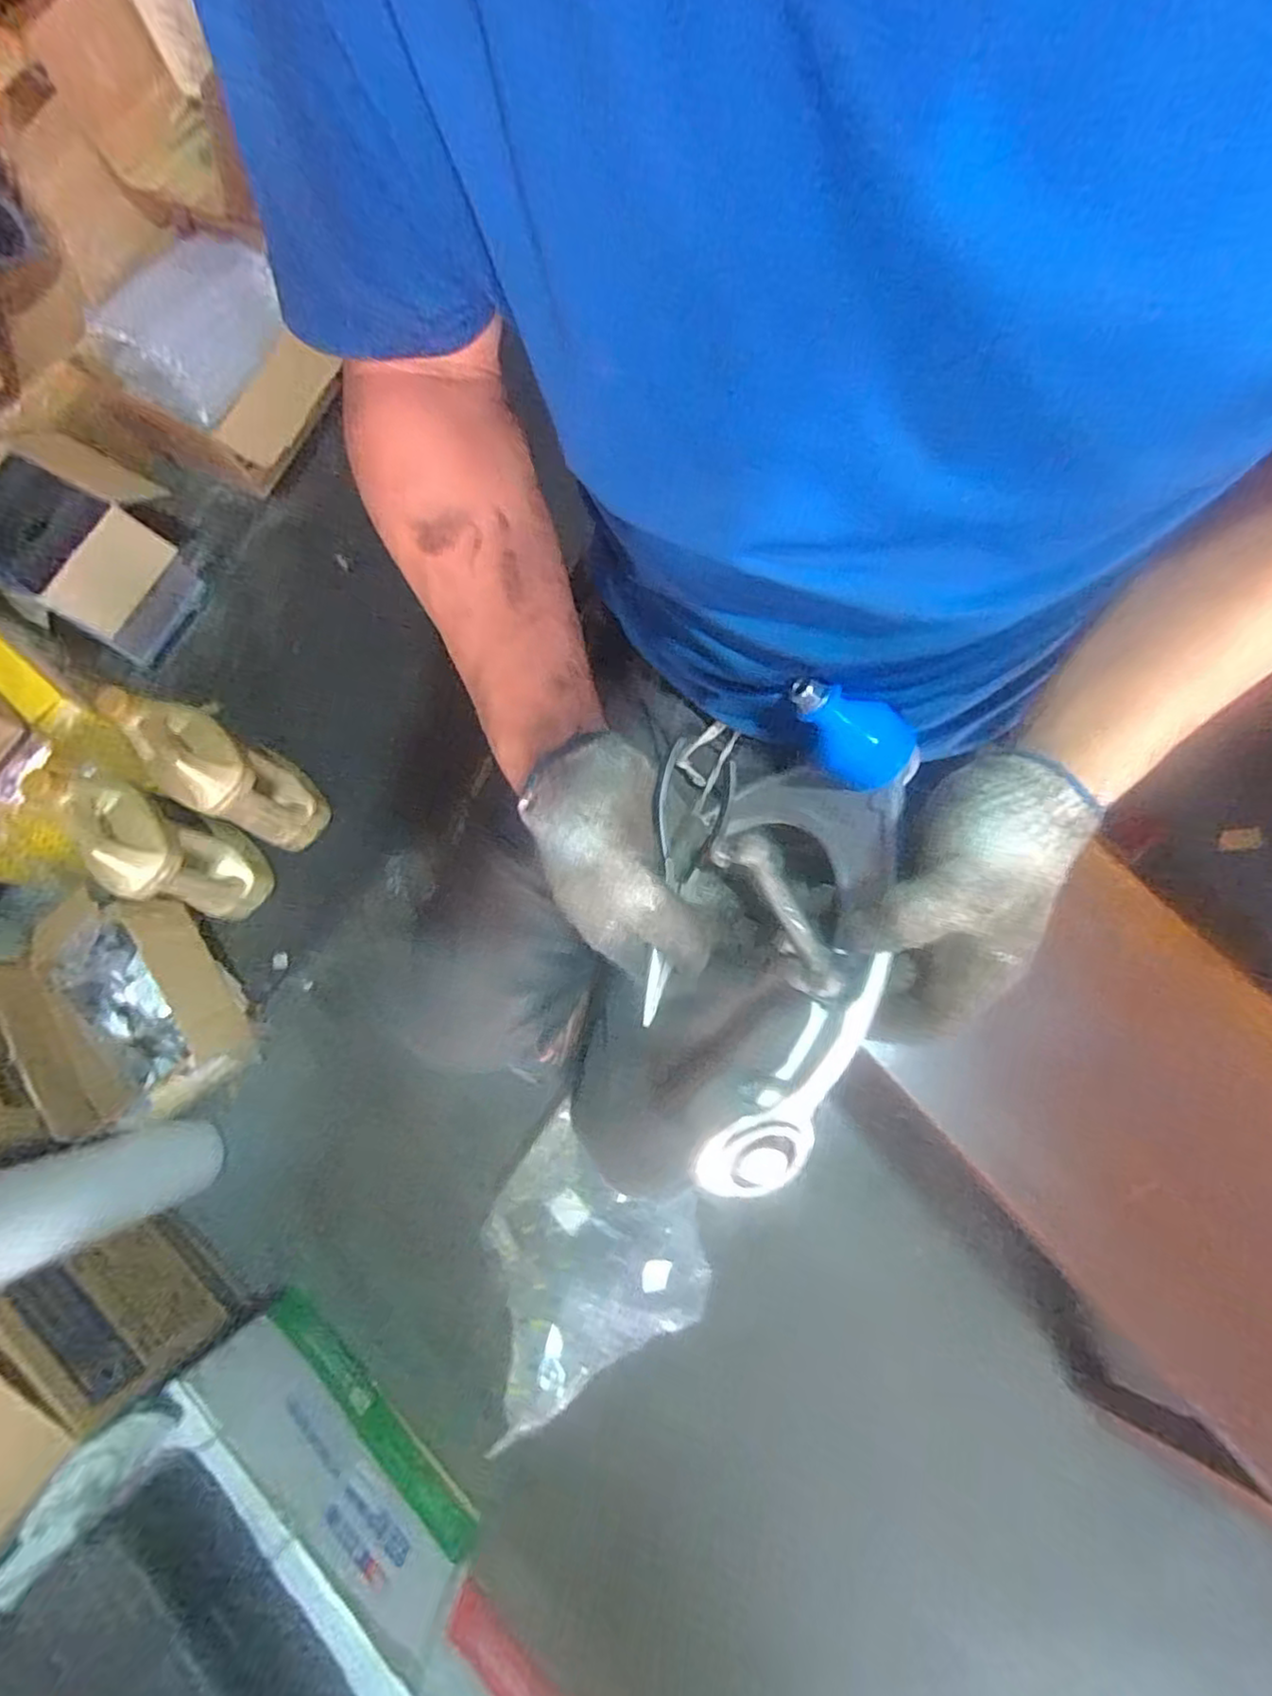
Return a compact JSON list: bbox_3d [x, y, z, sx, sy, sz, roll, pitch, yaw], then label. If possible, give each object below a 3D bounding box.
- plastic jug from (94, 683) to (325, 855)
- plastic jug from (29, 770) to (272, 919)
[{"bbox_3d":[-0.640,-0.112,1.058,0.195,0.316,0.127,30,82,11],"label":"plastic jug"},{"bbox_3d":[-0.718,0.008,1.035,0.165,0.298,0.144,20,80,9],"label":"plastic jug"}]

